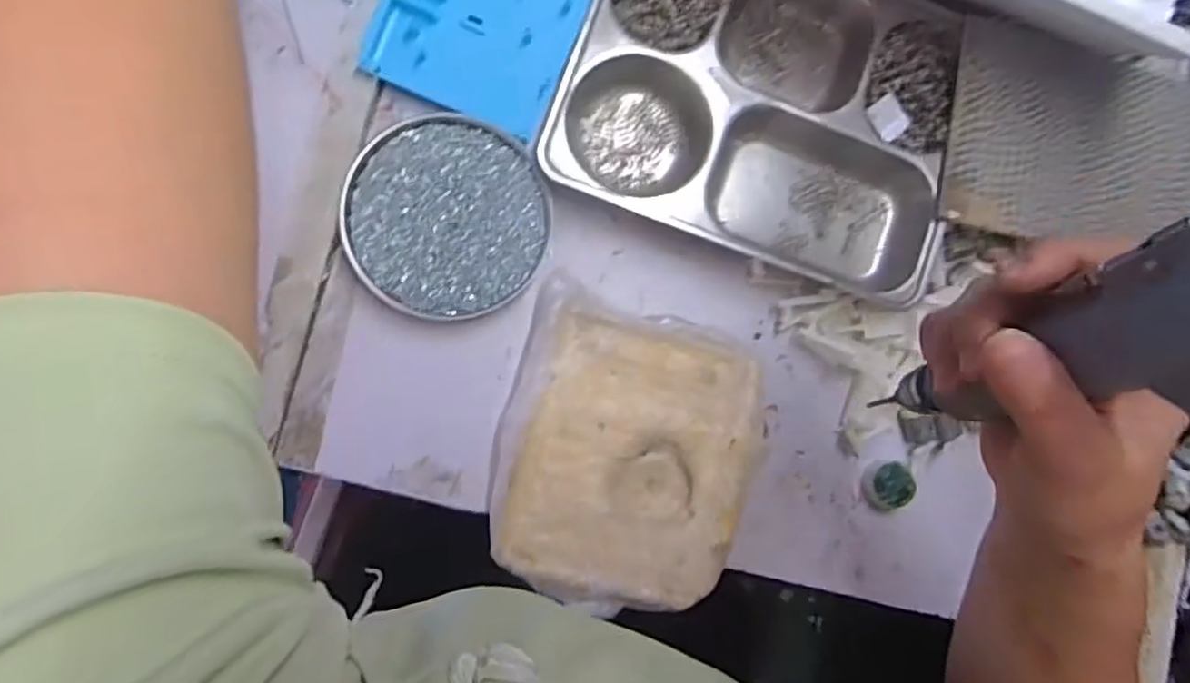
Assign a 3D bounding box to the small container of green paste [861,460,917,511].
[{"bbox_3d":[0.214,0.105,0.485,0.034,0.017,0.035,0,88,-6],"label":"small container of green paste"}]

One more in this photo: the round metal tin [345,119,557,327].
[{"bbox_3d":[-0.099,-0.084,0.457,0.132,0.017,0.133,0,88,-6],"label":"round metal tin"}]

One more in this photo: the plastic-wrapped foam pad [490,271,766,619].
[{"bbox_3d":[0.022,0.078,0.456,0.173,0.039,0.192,18,86,-5],"label":"plastic-wrapped foam pad"}]

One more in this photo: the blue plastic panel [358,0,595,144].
[{"bbox_3d":[-0.070,-0.235,0.455,0.128,0.018,0.159,22,86,-4],"label":"blue plastic panel"}]

